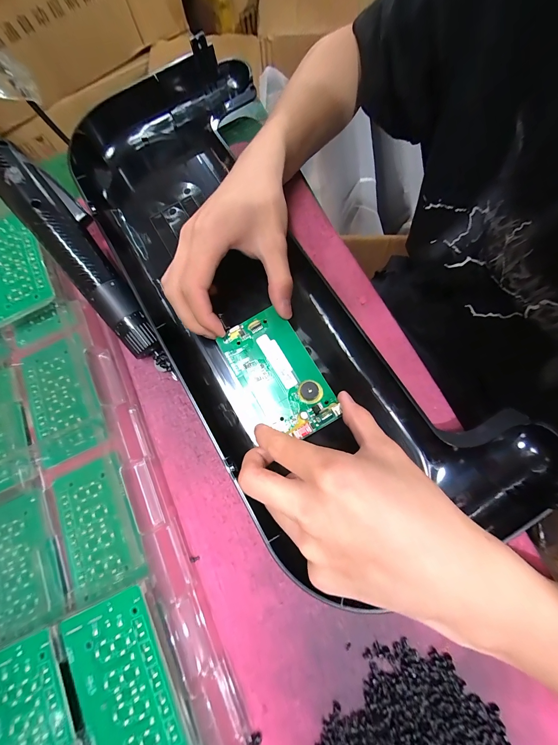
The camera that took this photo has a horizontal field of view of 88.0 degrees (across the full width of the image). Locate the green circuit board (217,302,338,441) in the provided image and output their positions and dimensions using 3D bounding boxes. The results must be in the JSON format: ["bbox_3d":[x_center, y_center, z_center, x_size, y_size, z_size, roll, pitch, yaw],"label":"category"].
[{"bbox_3d":[-0.001,0.000,0.229,0.059,0.011,0.104,-29,77,-6],"label":"green circuit board"}]

